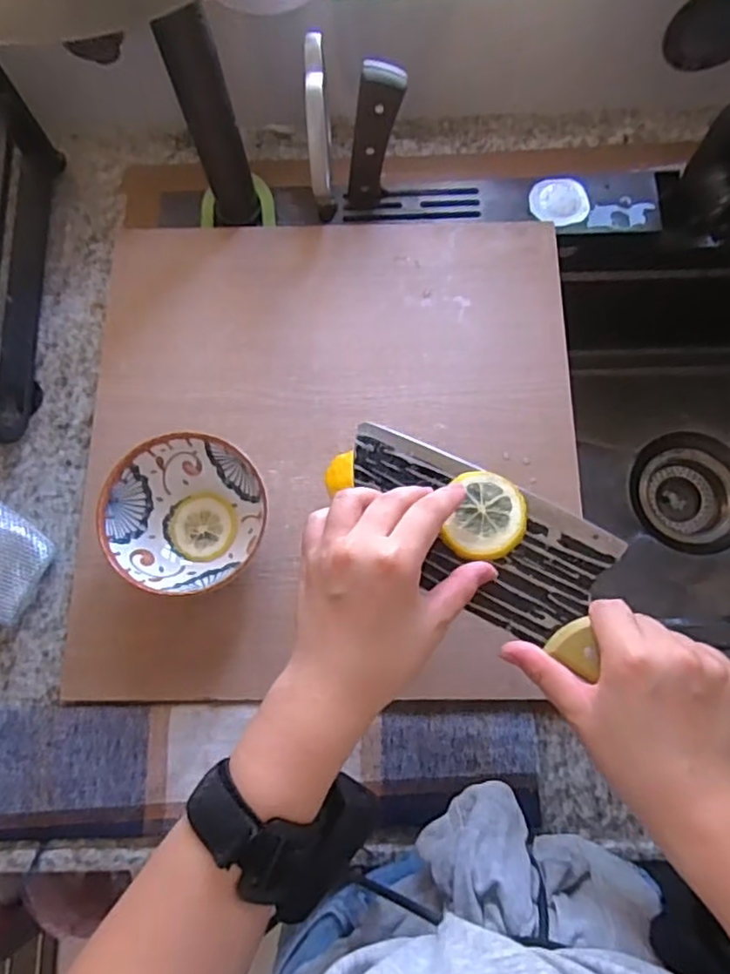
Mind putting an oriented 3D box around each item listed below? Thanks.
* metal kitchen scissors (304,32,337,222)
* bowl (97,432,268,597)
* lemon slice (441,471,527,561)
[{"bbox_3d":[-0.036,-0.280,0.507,0.015,0.128,0.102,-4,74,0],"label":"metal kitchen scissors"},{"bbox_3d":[-0.125,0.022,0.457,0.100,0.059,0.105,0,74,1],"label":"bowl"},{"bbox_3d":[0.071,0.016,0.374,0.044,0.008,0.050,6,75,3],"label":"lemon slice"}]

